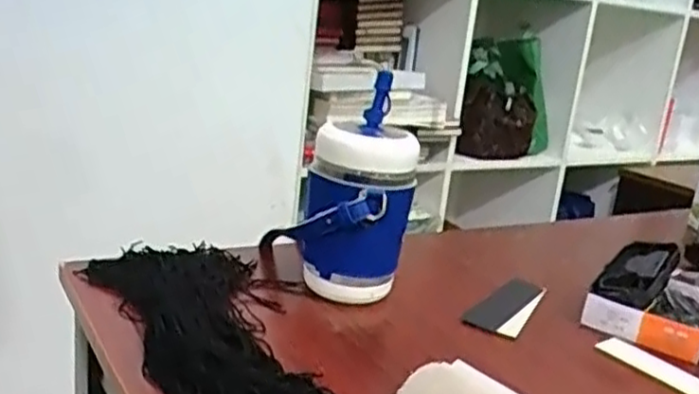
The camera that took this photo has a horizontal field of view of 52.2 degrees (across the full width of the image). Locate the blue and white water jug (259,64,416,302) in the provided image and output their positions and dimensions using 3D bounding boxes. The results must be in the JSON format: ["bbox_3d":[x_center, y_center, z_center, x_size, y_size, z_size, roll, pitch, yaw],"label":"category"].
[{"bbox_3d":[0.004,0.007,0.605,0.086,0.173,0.078,16,17,28],"label":"blue and white water jug"}]

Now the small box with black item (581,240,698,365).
[{"bbox_3d":[0.282,0.087,0.637,0.102,0.061,0.125,17,18,32],"label":"small box with black item"}]

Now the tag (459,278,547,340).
[{"bbox_3d":[0.147,0.099,0.646,0.043,0.013,0.135,16,18,29],"label":"tag"}]

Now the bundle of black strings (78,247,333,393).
[{"bbox_3d":[-0.100,0.086,0.496,0.119,0.022,0.288,0,17,-24],"label":"bundle of black strings"}]

